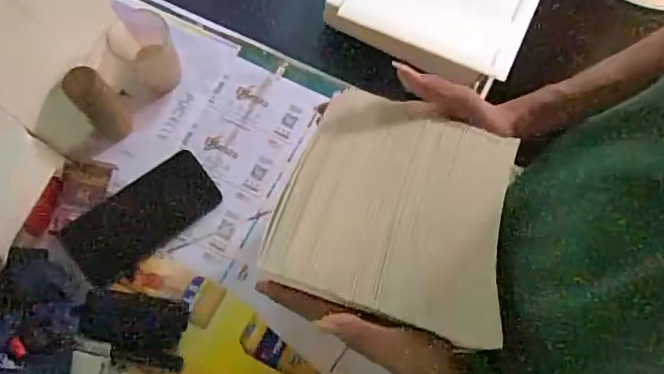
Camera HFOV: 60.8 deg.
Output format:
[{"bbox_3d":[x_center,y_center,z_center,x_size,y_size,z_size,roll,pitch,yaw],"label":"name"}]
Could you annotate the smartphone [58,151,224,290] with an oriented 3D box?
[{"bbox_3d":[-0.218,0.035,0.656,0.174,0.005,0.081,-37,84,-13],"label":"smartphone"}]

